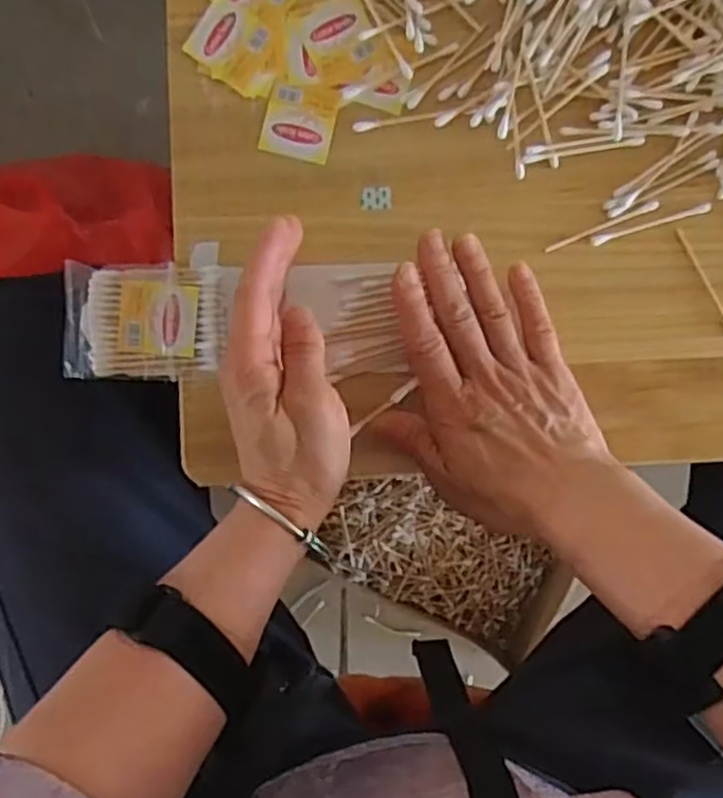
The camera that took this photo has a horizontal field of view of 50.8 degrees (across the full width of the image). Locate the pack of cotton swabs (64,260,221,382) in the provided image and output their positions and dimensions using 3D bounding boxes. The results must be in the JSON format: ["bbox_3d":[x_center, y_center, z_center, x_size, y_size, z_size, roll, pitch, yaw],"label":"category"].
[{"bbox_3d":[-0.126,-0.044,0.432,0.090,0.011,0.065,3,87,-2],"label":"pack of cotton swabs"}]

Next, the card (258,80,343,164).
[{"bbox_3d":[-0.036,-0.162,0.442,0.040,0.004,0.042,13,87,-1],"label":"card"}]

